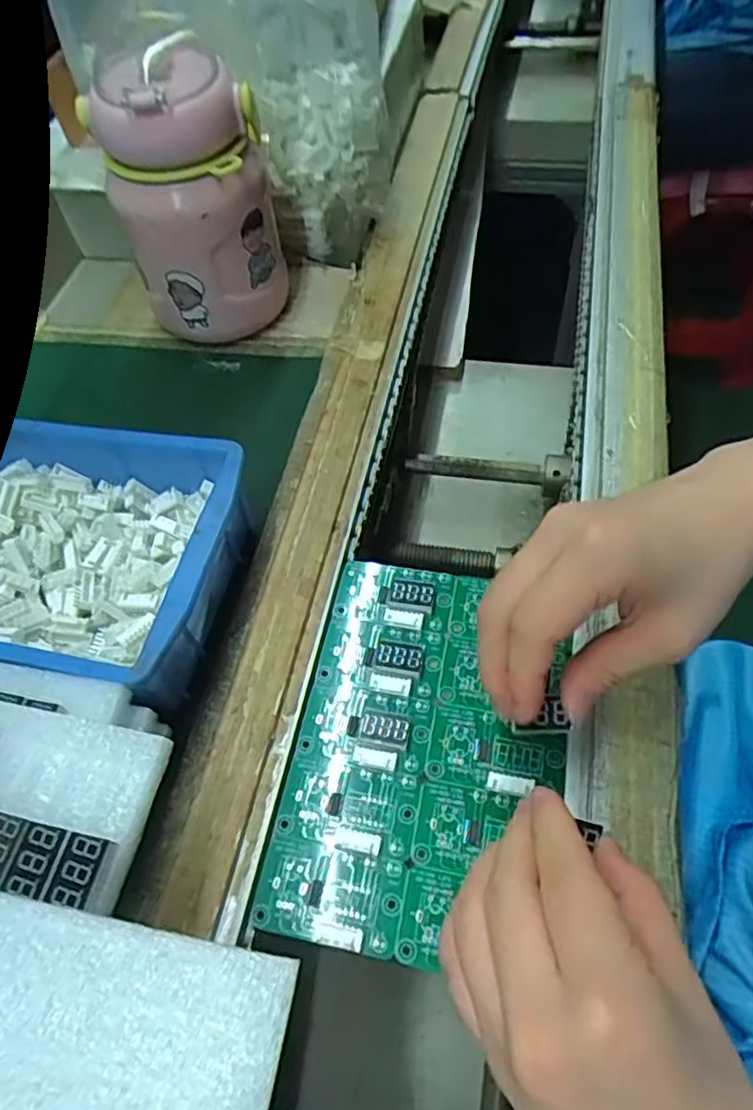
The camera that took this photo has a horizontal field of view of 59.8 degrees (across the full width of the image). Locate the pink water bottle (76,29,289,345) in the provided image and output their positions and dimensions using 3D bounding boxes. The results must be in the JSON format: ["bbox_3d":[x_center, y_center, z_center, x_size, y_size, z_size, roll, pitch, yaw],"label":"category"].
[{"bbox_3d":[-0.115,-0.225,0.423,0.094,0.163,0.076,-14,58,-5],"label":"pink water bottle"}]

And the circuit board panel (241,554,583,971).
[{"bbox_3d":[0.025,0.088,0.313,0.122,0.007,0.181,8,59,9],"label":"circuit board panel"}]

